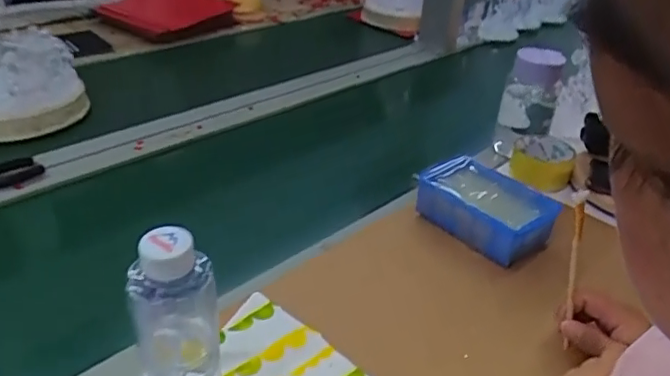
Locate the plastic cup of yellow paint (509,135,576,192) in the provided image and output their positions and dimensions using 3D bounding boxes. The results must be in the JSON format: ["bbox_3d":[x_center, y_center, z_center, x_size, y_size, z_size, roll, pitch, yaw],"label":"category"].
[{"bbox_3d":[0.290,-0.035,0.816,0.083,0.051,0.091,14,33,16],"label":"plastic cup of yellow paint"}]

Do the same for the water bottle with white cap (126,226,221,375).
[{"bbox_3d":[-0.109,0.104,0.400,0.055,0.174,0.051,-14,35,-27],"label":"water bottle with white cap"}]

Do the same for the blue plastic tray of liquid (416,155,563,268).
[{"bbox_3d":[0.173,0.024,0.680,0.101,0.053,0.149,-21,39,-35],"label":"blue plastic tray of liquid"}]

